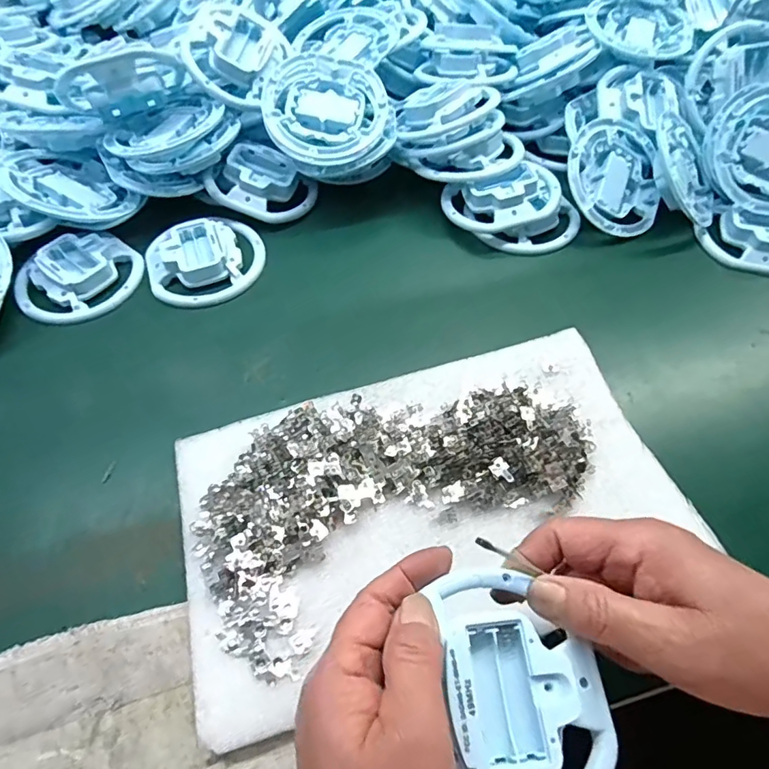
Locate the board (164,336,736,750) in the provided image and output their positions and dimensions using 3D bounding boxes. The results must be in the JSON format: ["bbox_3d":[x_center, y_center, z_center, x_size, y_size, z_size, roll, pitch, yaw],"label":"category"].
[{"bbox_3d":[0.029,0.065,0.335,0.303,0.022,0.176,-16,59,-11],"label":"board"}]

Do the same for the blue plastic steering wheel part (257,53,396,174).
[{"bbox_3d":[-0.048,-0.237,0.469,0.109,0.031,0.106,-10,77,-7],"label":"blue plastic steering wheel part"}]

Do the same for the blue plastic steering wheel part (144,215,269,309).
[{"bbox_3d":[-0.153,-0.109,0.455,0.098,0.015,0.088,-23,60,-13],"label":"blue plastic steering wheel part"}]

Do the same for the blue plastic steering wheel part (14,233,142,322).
[{"bbox_3d":[-0.260,-0.095,0.446,0.099,0.016,0.085,-36,64,-19],"label":"blue plastic steering wheel part"}]

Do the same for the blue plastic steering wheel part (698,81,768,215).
[{"bbox_3d":[0.337,-0.205,0.467,0.100,0.034,0.108,0,96,3],"label":"blue plastic steering wheel part"}]

